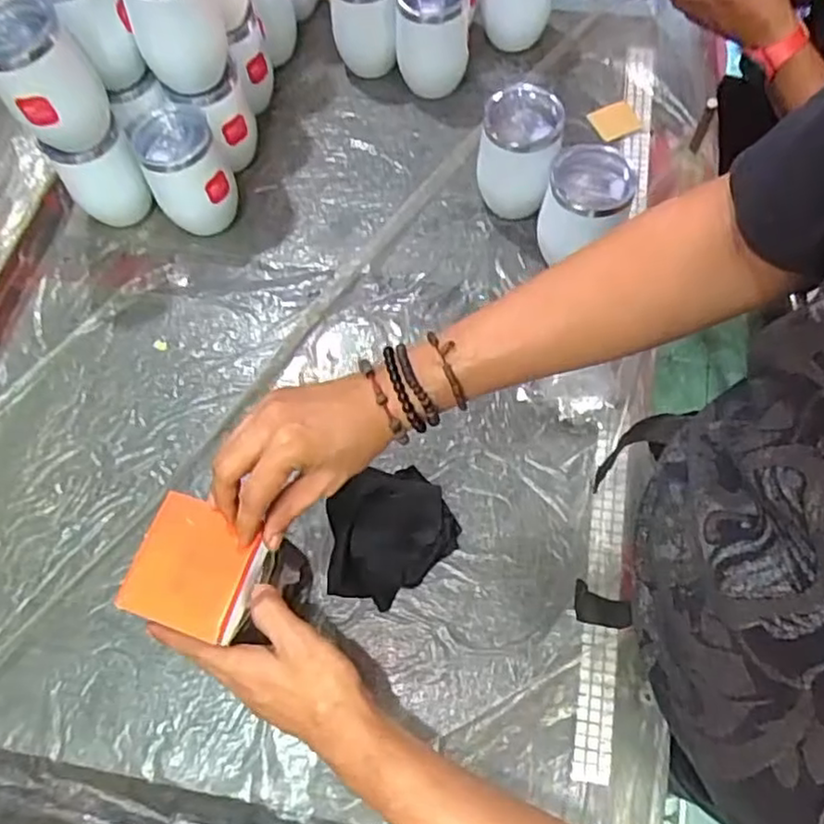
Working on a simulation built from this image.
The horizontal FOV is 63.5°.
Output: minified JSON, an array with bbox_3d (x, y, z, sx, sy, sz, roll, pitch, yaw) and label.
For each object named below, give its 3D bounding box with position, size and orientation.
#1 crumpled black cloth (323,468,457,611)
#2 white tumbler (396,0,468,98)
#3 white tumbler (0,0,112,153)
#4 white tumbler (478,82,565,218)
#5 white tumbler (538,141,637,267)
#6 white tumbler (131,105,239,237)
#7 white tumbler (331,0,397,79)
[{"bbox_3d":[-0.023,0.107,0.578,0.125,0.060,0.091,-41,69,-14],"label":"crumpled black cloth"},{"bbox_3d":[0.025,-0.442,0.784,0.077,0.119,0.074,0,65,3],"label":"white tumbler"},{"bbox_3d":[-0.340,-0.311,0.624,0.086,0.112,0.073,-32,67,-11],"label":"white tumbler"},{"bbox_3d":[0.110,-0.268,0.697,0.075,0.132,0.071,5,66,6],"label":"white tumbler"},{"bbox_3d":[0.166,-0.188,0.660,0.072,0.123,0.085,-6,65,1],"label":"white tumbler"},{"bbox_3d":[-0.237,-0.253,0.713,0.078,0.109,0.078,-1,65,3],"label":"white tumbler"},{"bbox_3d":[-0.054,-0.475,0.802,0.077,0.114,0.079,-1,65,3],"label":"white tumbler"}]

